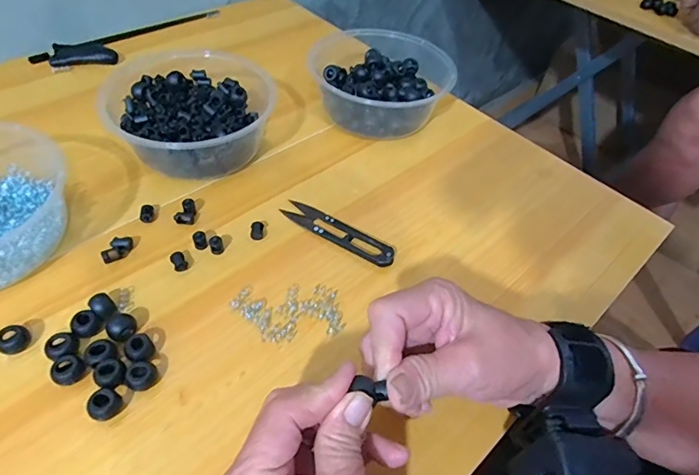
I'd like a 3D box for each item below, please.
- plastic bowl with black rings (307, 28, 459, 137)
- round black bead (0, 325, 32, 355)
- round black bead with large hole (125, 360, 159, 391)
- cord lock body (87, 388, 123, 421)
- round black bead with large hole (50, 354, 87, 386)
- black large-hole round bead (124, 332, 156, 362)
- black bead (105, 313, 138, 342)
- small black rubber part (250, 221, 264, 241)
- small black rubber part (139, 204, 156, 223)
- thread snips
[{"bbox_3d":[0.029,-0.153,0.453,0.135,0.058,0.135,3,51,-4],"label":"plastic bowl with black rings"},{"bbox_3d":[-0.206,0.063,0.275,0.015,0.011,0.017,30,54,17],"label":"round black bead"},{"bbox_3d":[-0.123,0.083,0.267,0.015,0.012,0.017,35,56,20],"label":"round black bead with large hole"},{"bbox_3d":[-0.139,0.096,0.255,0.015,0.013,0.016,3,51,-4],"label":"cord lock body"},{"bbox_3d":[-0.167,0.079,0.266,0.017,0.011,0.017,3,51,-4],"label":"round black bead with large hole"},{"bbox_3d":[-0.130,0.070,0.277,0.016,0.013,0.017,3,51,-4],"label":"black large-hole round bead"},{"bbox_3d":[-0.144,0.058,0.285,0.017,0.012,0.016,3,51,-4],"label":"black bead"},{"bbox_3d":[-0.072,-0.006,0.350,0.010,0.007,0.017,-1,51,-7],"label":"small black rubber part"},{"bbox_3d":[-0.158,-0.018,0.350,0.010,0.007,0.015,-4,52,-10],"label":"small black rubber part"},{"bbox_3d":[-0.009,-0.006,0.355,0.099,0.011,0.022,27,54,15],"label":"thread snips"}]

